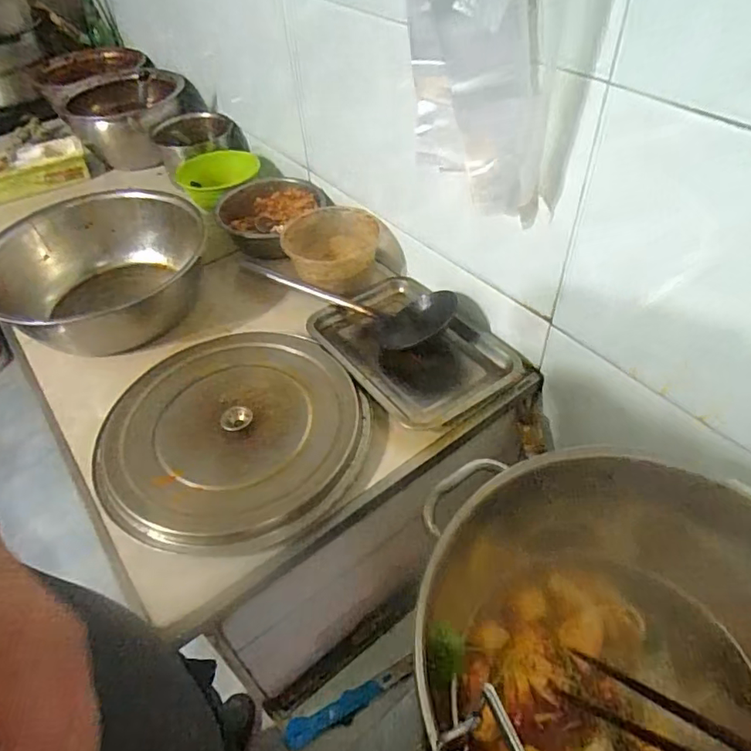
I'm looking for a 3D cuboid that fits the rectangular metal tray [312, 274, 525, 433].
[{"bbox_3d":[0.051,-0.042,0.823,0.201,0.038,0.294,-28,51,-20],"label":"rectangular metal tray"}]

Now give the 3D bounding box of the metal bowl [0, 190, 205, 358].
[{"bbox_3d":[-0.470,-0.170,0.899,0.342,0.095,0.329,-2,47,2],"label":"metal bowl"}]

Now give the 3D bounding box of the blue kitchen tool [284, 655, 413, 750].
[{"bbox_3d":[-0.037,0.526,0.869,0.221,0.020,0.043,-20,49,-14],"label":"blue kitchen tool"}]

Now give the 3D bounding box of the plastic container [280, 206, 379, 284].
[{"bbox_3d":[-0.076,-0.214,0.929,0.155,0.071,0.151,-2,47,2],"label":"plastic container"}]

